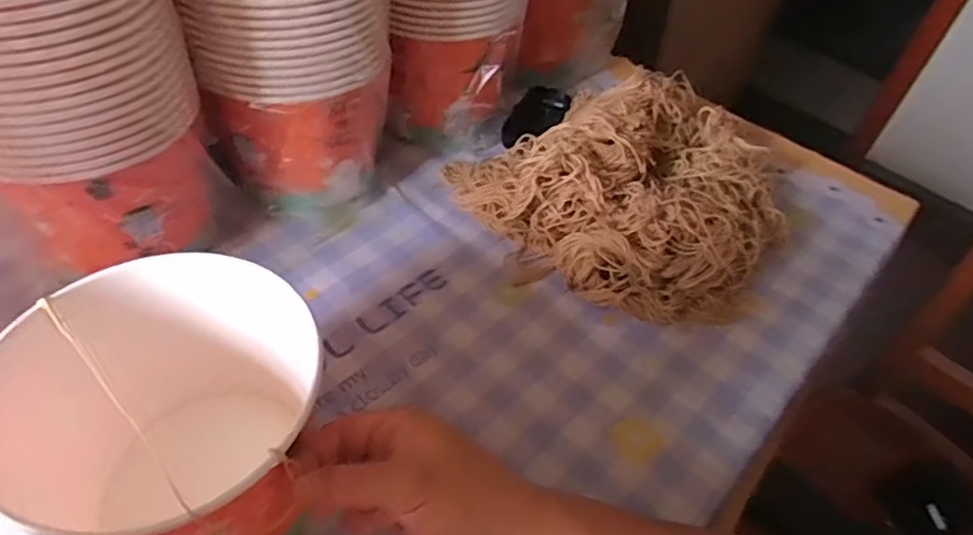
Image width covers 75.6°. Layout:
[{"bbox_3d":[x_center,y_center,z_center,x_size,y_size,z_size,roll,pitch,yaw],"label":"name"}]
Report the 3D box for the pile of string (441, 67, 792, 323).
[{"bbox_3d":[0.149,-0.082,0.599,0.295,0.076,0.280,-26,55,-26],"label":"pile of string"}]

